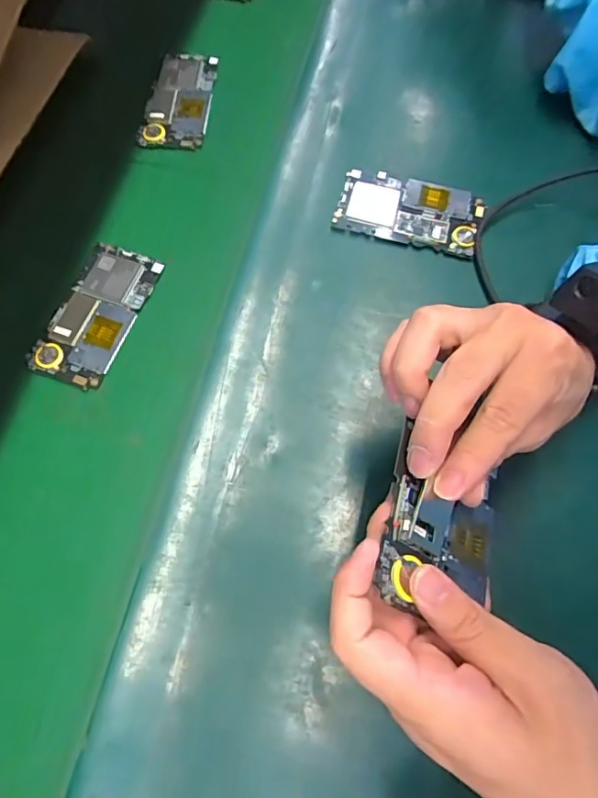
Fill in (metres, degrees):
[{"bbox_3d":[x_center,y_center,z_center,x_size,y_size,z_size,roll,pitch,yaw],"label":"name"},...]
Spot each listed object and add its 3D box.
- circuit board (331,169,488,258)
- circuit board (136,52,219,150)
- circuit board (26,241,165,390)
[{"bbox_3d":[0.096,-0.163,0.459,0.123,0.014,0.068,17,71,9],"label":"circuit board"},{"bbox_3d":[-0.120,-0.301,0.524,0.062,0.011,0.127,4,70,4],"label":"circuit board"},{"bbox_3d":[-0.165,-0.071,0.427,0.065,0.008,0.123,18,71,9],"label":"circuit board"}]

